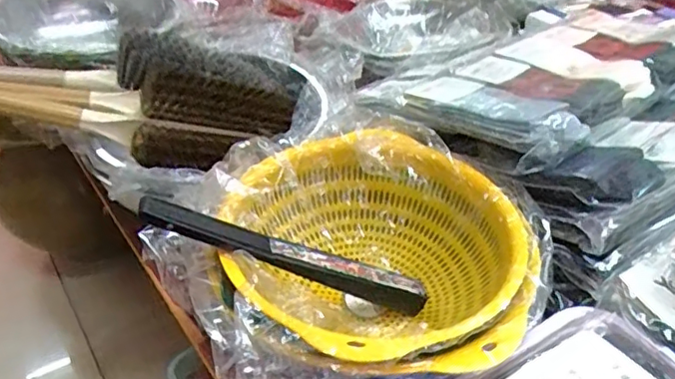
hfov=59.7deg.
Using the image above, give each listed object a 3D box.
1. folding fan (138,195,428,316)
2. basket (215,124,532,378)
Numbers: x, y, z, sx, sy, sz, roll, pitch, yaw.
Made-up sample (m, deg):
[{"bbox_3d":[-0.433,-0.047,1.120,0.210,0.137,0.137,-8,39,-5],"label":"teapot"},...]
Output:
[{"bbox_3d":[-0.036,0.060,0.487,0.256,0.022,0.035,22,31,-22],"label":"folding fan"},{"bbox_3d":[0.036,0.066,0.518,0.258,0.108,0.267,-12,39,-15],"label":"basket"}]

